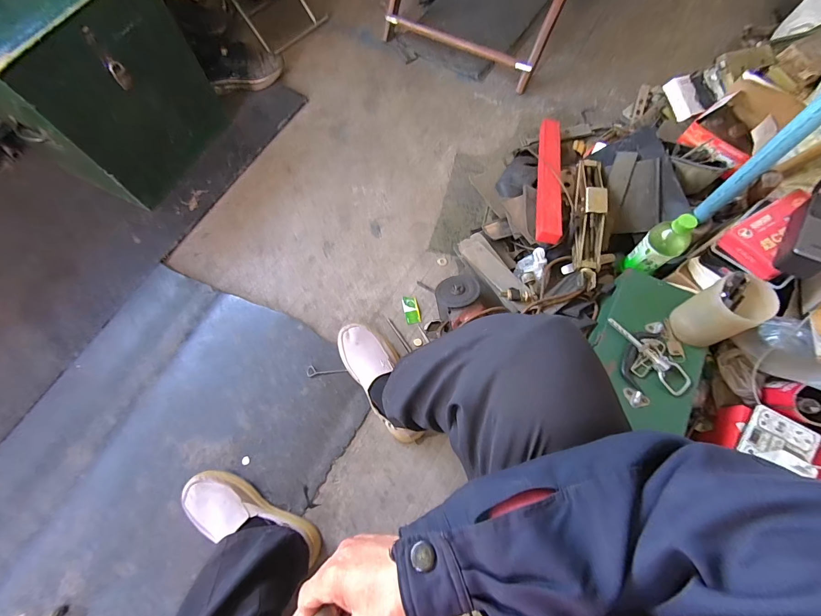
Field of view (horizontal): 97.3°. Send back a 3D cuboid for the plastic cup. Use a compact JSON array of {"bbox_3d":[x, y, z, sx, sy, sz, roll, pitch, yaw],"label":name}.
[{"bbox_3d":[0.485,0.004,0.568,0.076,0.111,0.081,0,69,1],"label":"plastic cup"}]

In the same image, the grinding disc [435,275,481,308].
[{"bbox_3d":[0.102,-0.039,0.768,0.086,0.015,0.085,-6,52,8],"label":"grinding disc"}]

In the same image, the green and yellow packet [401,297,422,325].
[{"bbox_3d":[0.002,0.005,0.821,0.034,0.018,0.066,-12,73,-3],"label":"green and yellow packet"}]

